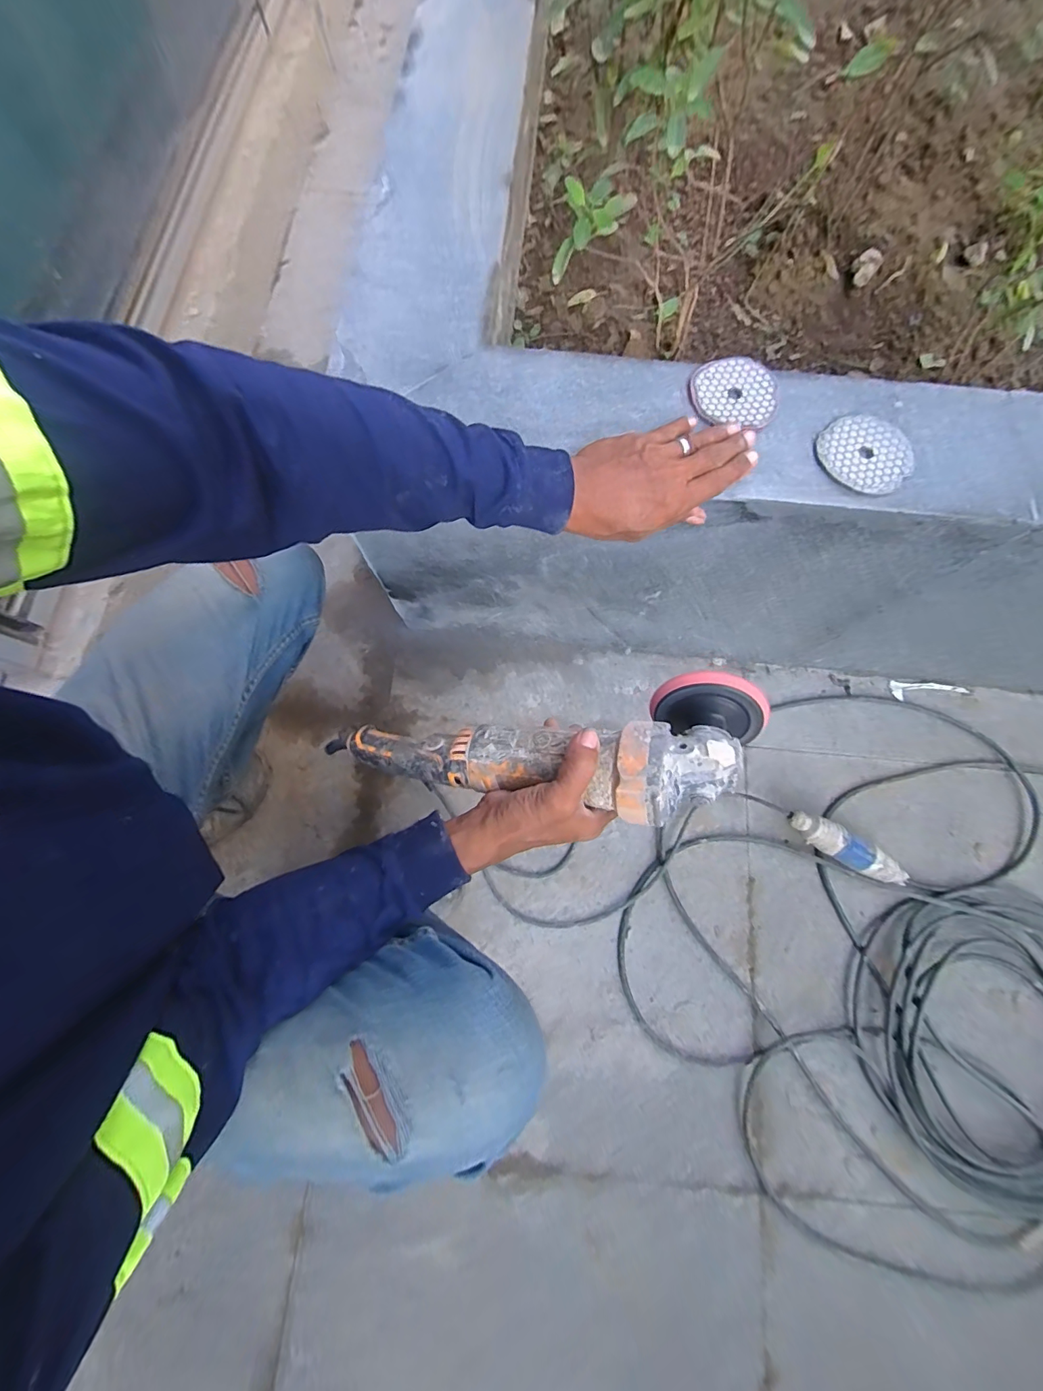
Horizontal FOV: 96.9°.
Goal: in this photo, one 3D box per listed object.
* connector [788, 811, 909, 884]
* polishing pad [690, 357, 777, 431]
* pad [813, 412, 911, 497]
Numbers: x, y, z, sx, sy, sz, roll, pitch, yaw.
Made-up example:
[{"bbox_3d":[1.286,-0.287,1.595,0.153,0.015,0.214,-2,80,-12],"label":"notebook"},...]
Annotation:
[{"bbox_3d":[0.488,0.230,0.695,0.182,0.051,0.047,30,77,7],"label":"connector"},{"bbox_3d":[0.202,-0.288,0.439,0.077,0.004,0.078,6,77,2],"label":"polishing pad"},{"bbox_3d":[0.320,-0.226,0.428,0.081,0.004,0.082,-43,80,-9],"label":"pad"}]

